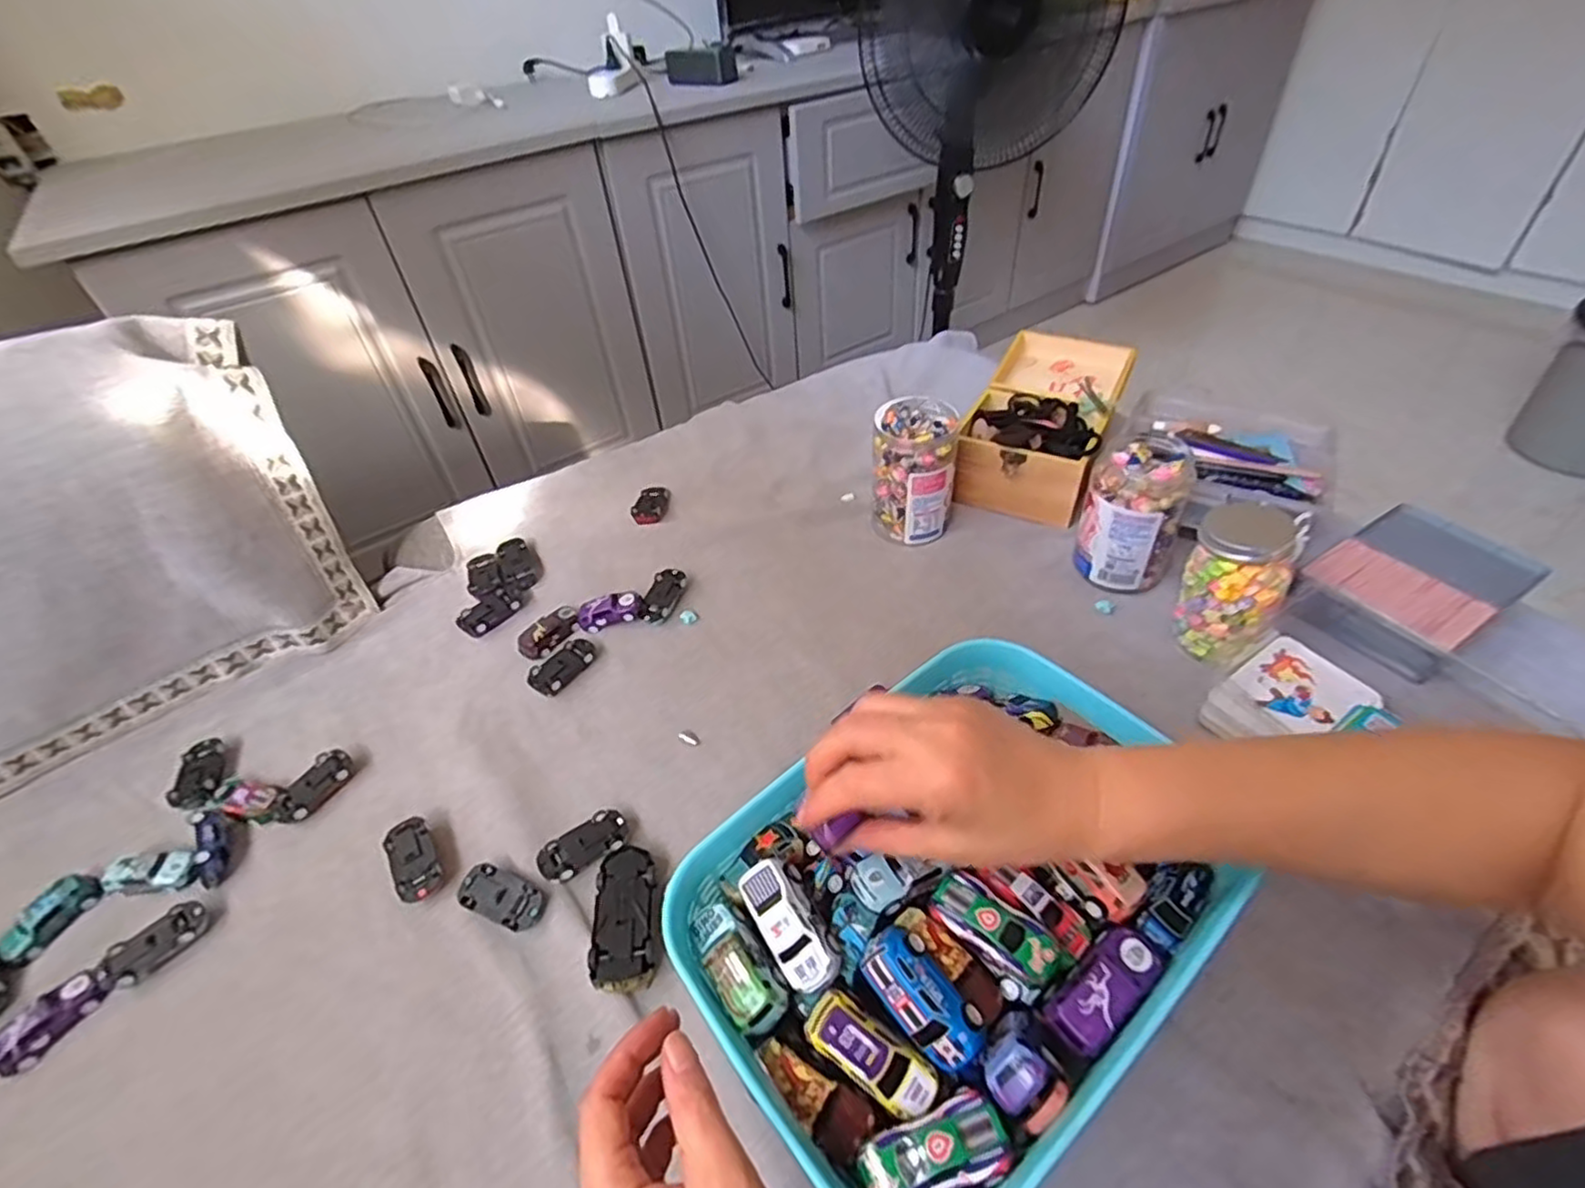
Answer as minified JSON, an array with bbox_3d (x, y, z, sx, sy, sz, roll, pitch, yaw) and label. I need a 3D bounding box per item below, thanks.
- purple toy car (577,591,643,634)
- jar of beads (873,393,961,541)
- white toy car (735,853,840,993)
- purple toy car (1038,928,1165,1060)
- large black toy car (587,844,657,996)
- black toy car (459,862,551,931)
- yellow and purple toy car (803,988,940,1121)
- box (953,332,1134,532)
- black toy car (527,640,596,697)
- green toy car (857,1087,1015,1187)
[{"bbox_3d":[-0.178,0.014,0.680,0.063,0.018,0.035,-19,46,-12],"label":"purple toy car"},{"bbox_3d":[0.126,-0.127,0.724,0.081,0.125,0.074,-3,45,3],"label":"jar of beads"},{"bbox_3d":[-0.002,0.164,0.349,0.030,0.016,0.064,-37,62,-4],"label":"white toy car"},{"bbox_3d":[0.152,0.185,0.335,0.072,0.022,0.028,-33,51,-24],"label":"purple toy car"},{"bbox_3d":[-0.113,0.218,0.476,0.041,0.022,0.095,-9,45,-3],"label":"large black toy car"},{"bbox_3d":[-0.205,0.217,0.496,0.064,0.018,0.031,15,49,19],"label":"black toy car"},{"bbox_3d":[0.035,0.208,0.317,0.062,0.016,0.025,26,53,28],"label":"yellow and purple toy car"},{"bbox_3d":[0.289,-0.204,0.809,0.146,0.080,0.263,18,50,22],"label":"box"},{"bbox_3d":[-0.210,0.067,0.641,0.029,0.020,0.063,29,55,30],"label":"black toy car"},{"bbox_3d":[0.060,0.233,0.287,0.059,0.018,0.030,-19,47,-13],"label":"green toy car"}]

